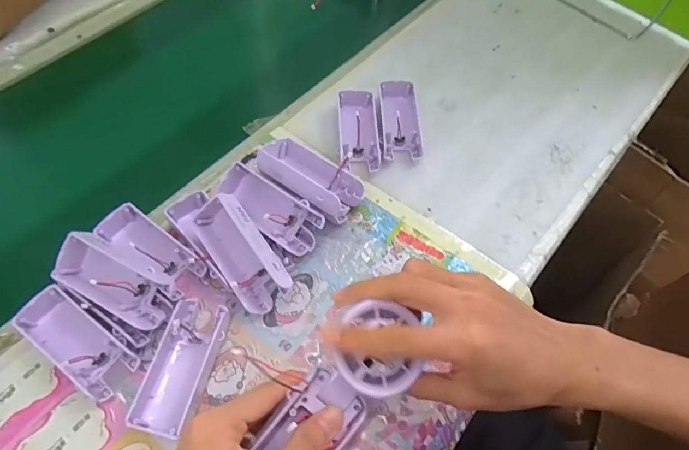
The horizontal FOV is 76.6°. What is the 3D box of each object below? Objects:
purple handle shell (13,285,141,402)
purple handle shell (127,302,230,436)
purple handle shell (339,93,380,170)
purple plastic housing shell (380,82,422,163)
[{"bbox_3d":[-0.228,0.101,0.374,0.106,0.028,0.043,32,64,16],"label":"purple handle shell"},{"bbox_3d":[-0.138,0.118,0.371,0.044,0.024,0.109,15,60,7],"label":"purple handle shell"},{"bbox_3d":[0.016,-0.106,0.502,0.041,0.026,0.105,-3,59,-3],"label":"purple handle shell"},{"bbox_3d":[0.065,-0.122,0.514,0.042,0.023,0.106,0,59,-2],"label":"purple plastic housing shell"}]

